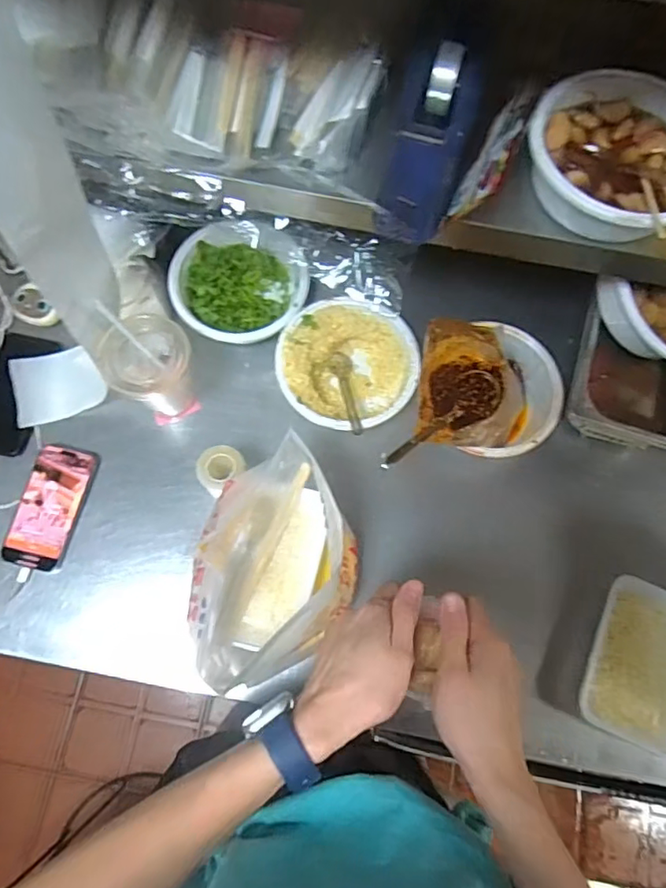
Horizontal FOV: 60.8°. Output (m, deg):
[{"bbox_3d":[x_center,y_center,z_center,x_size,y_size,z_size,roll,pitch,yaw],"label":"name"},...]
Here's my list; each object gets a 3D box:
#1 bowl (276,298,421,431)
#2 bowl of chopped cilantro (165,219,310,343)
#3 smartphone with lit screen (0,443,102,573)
[{"bbox_3d":[0.018,-0.095,0.710,0.164,0.055,0.165,0,73,-1],"label":"bowl"},{"bbox_3d":[-0.120,-0.215,0.736,0.166,0.060,0.177,0,73,-1],"label":"bowl of chopped cilantro"},{"bbox_3d":[-0.334,0.072,0.671,0.074,0.015,0.145,15,74,3],"label":"smartphone with lit screen"}]

